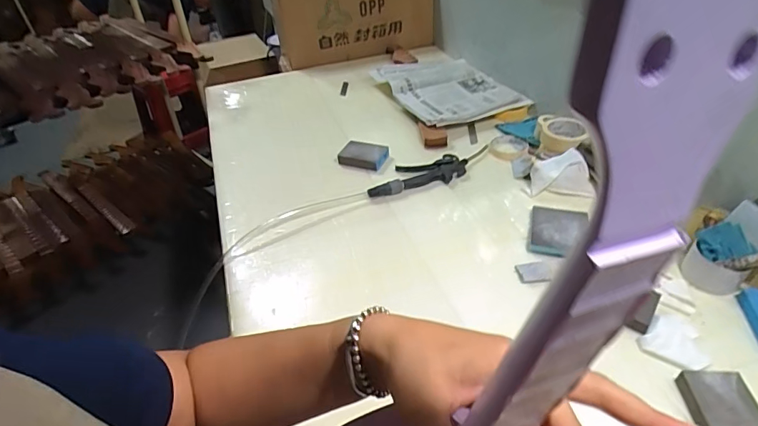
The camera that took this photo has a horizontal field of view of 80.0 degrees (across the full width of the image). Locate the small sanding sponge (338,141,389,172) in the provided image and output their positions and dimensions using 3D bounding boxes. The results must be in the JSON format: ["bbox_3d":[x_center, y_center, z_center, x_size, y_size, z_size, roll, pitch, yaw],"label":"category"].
[{"bbox_3d":[-0.036,-0.136,1.052,0.104,0.023,0.067,15,42,22],"label":"small sanding sponge"}]

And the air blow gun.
[{"bbox_3d":[0.080,-0.083,0.972,0.220,0.031,0.092,-11,40,-10],"label":"air blow gun"}]

